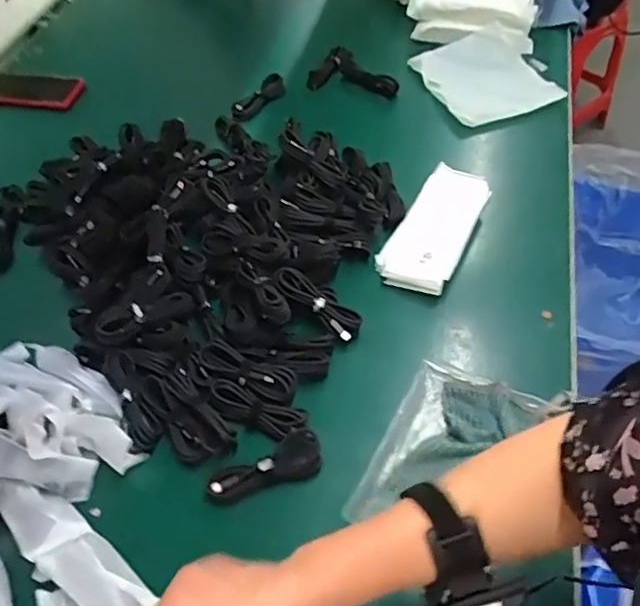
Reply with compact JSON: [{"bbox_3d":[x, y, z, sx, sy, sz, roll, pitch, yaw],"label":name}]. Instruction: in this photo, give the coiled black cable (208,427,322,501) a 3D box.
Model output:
[{"bbox_3d":[-0.053,0.158,0.571,0.109,0.019,0.042,-17,52,-9],"label":"coiled black cable"}]

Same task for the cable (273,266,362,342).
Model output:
[{"bbox_3d":[-0.002,-0.003,0.666,0.108,0.015,0.040,36,60,4],"label":"cable"}]

